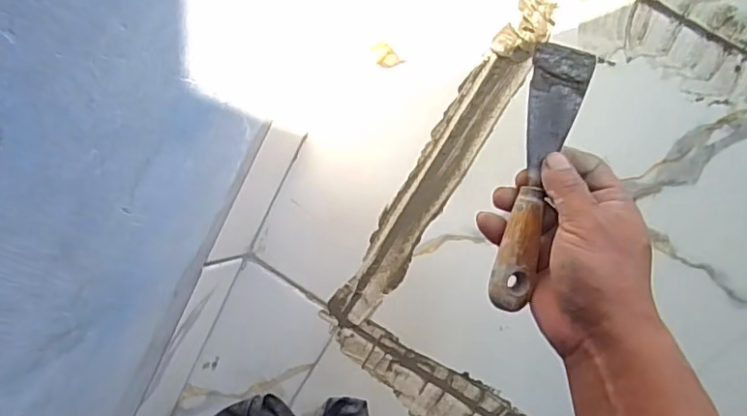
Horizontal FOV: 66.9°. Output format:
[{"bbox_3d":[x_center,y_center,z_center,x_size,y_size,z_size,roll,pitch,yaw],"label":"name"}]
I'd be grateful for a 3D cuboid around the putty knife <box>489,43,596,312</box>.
[{"bbox_3d":[0.108,-0.020,0.367,0.037,0.018,0.173,12,89,7],"label":"putty knife"}]

